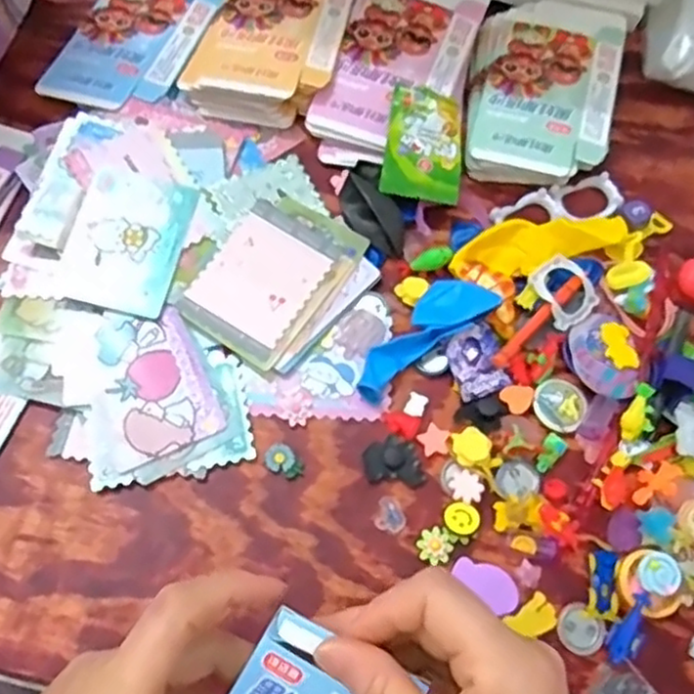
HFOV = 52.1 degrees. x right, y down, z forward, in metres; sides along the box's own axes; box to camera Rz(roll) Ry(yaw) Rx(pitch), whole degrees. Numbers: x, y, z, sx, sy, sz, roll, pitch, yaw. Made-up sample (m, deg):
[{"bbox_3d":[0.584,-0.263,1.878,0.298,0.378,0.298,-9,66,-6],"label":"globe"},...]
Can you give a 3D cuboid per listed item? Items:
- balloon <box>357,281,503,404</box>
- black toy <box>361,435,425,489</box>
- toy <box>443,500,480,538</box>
[{"bbox_3d":[0.041,-0.009,0.407,0.092,0.023,0.034,-36,75,-13],"label":"balloon"},{"bbox_3d":[0.026,0.063,0.392,0.034,0.006,0.025,5,71,0],"label":"black toy"},{"bbox_3d":[0.061,0.092,0.378,0.018,0.004,0.018,-4,56,5],"label":"toy"}]

